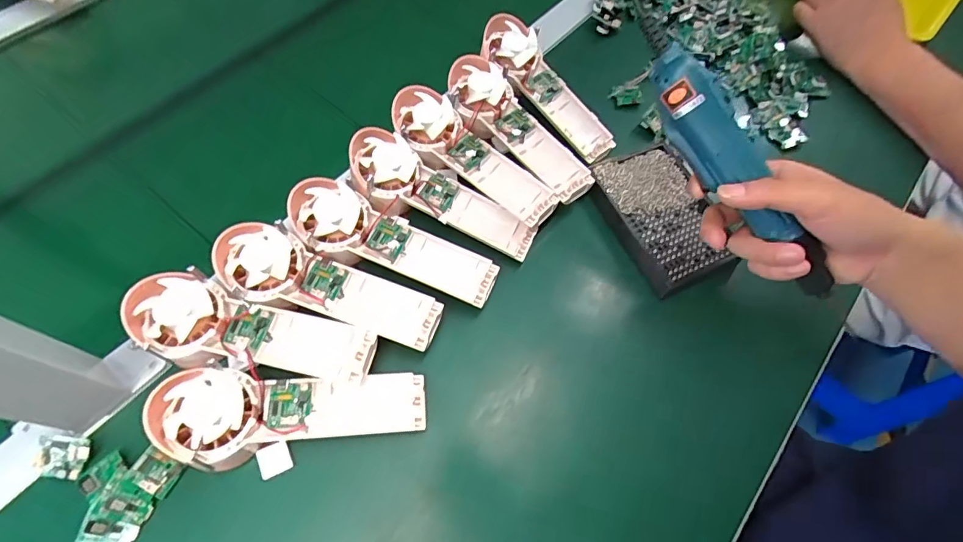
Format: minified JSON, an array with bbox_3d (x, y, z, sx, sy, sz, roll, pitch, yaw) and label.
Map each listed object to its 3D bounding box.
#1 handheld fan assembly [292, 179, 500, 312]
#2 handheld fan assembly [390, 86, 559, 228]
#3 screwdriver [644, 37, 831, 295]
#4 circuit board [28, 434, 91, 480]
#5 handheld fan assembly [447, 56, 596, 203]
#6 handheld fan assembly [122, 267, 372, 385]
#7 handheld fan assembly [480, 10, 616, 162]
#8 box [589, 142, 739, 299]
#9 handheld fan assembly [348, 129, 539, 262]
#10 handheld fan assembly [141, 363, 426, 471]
[{"bbox_3d":[-0.074,-0.022,0.399,0.175,0.030,0.053,24,65,-6],"label":"handheld fan assembly"},{"bbox_3d":[-0.009,-0.102,0.441,0.175,0.044,0.059,40,69,16],"label":"handheld fan assembly"},{"bbox_3d":[0.192,-0.071,0.349,0.038,0.035,0.206,-37,92,-18],"label":"screwdriver"},{"bbox_3d":[-0.291,0.128,0.331,0.033,0.004,0.027,14,84,-7],"label":"circuit board"},{"bbox_3d":[0.036,-0.138,0.454,0.056,0.033,0.173,-41,72,-19],"label":"handheld fan assembly"},{"bbox_3d":[-0.169,0.048,0.350,0.173,0.033,0.064,18,65,6],"label":"handheld fan assembly"},{"bbox_3d":[0.067,-0.186,0.491,0.057,0.029,0.179,-39,87,-19],"label":"handheld fan assembly"},{"bbox_3d":[0.167,-0.053,0.444,0.092,0.021,0.142,-22,67,-13],"label":"box"},{"bbox_3d":[-0.036,-0.064,0.427,0.177,0.048,0.066,27,65,-7],"label":"handheld fan assembly"},{"bbox_3d":[-0.128,0.100,0.331,0.170,0.043,0.063,0,64,-3],"label":"handheld fan assembly"}]

